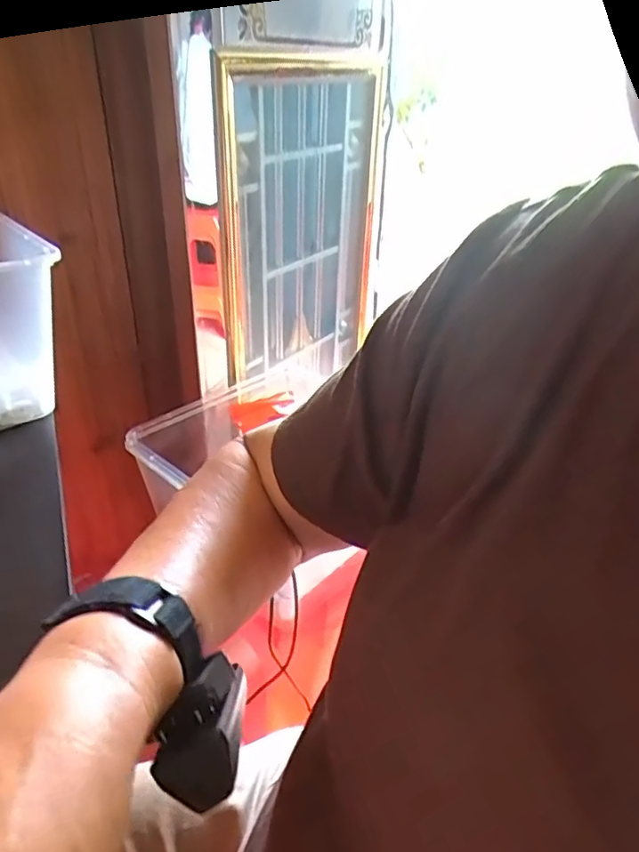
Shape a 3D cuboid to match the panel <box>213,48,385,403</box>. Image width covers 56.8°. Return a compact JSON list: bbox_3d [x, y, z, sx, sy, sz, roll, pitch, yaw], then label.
[{"bbox_3d":[-0.020,-0.288,0.907,0.038,0.471,0.417,19,35,26],"label":"panel"}]

